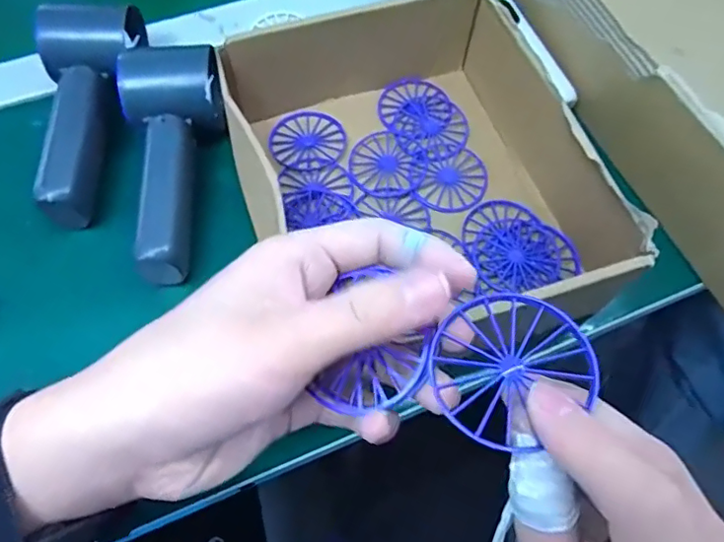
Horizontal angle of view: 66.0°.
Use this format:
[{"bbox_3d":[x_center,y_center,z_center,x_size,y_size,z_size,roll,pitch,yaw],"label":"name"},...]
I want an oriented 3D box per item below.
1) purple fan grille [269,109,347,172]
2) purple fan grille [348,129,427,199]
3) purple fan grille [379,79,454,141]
[{"bbox_3d":[-0.036,-0.088,0.376,0.049,0.004,0.050,1,65,-1],"label":"purple fan grille"},{"bbox_3d":[0.017,-0.072,0.366,0.048,0.004,0.051,1,65,-1],"label":"purple fan grille"},{"bbox_3d":[0.038,-0.113,0.389,0.049,0.004,0.052,1,65,-1],"label":"purple fan grille"}]

